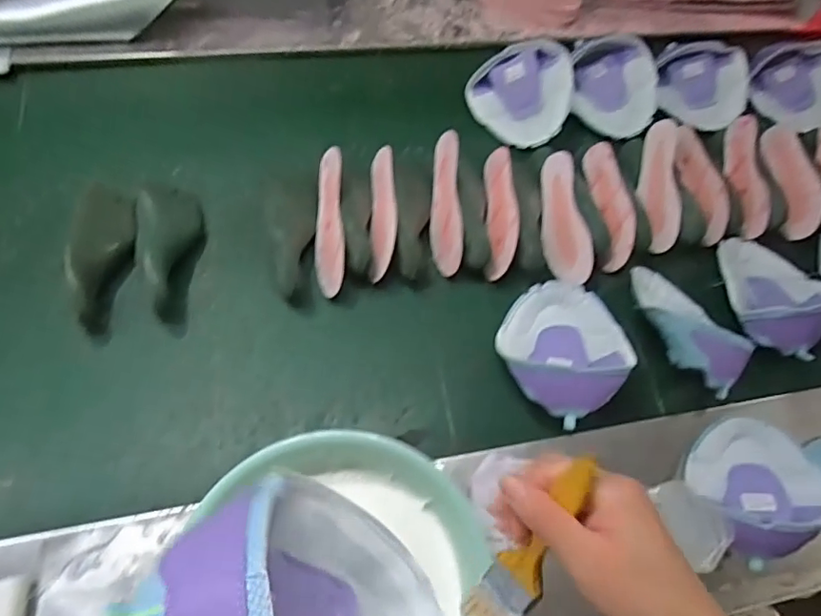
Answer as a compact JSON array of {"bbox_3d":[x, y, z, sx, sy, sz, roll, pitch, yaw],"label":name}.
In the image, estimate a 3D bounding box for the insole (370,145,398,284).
[{"bbox_3d":[-0.043,-0.150,0.847,0.015,0.065,0.218,14,64,-38],"label":"insole"}]

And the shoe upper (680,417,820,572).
[{"bbox_3d":[0.433,0.222,0.690,0.149,0.079,0.165,-10,65,-10],"label":"shoe upper"}]

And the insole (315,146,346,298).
[{"bbox_3d":[-0.121,-0.130,0.824,0.013,0.070,0.226,8,76,-44],"label":"insole"}]

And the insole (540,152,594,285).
[{"bbox_3d":[0.249,-0.149,0.889,0.017,0.075,0.228,2,74,-37],"label":"insole"}]

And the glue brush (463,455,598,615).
[{"bbox_3d":[0.074,0.145,0.326,0.013,0.146,0.032,-7,38,-48],"label":"glue brush"}]

